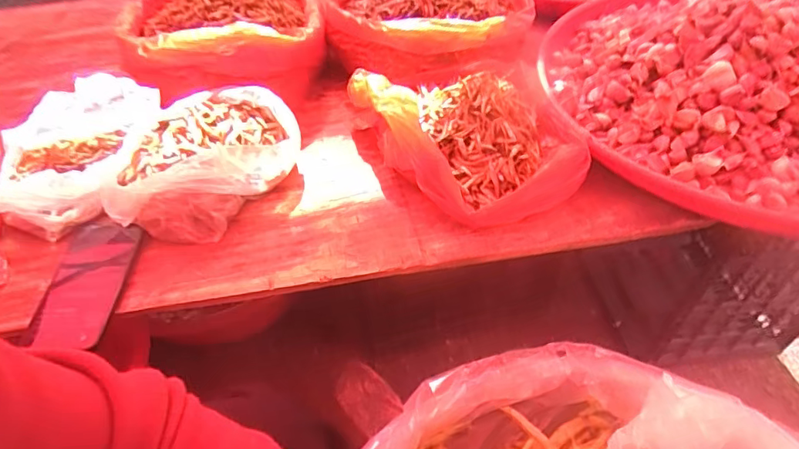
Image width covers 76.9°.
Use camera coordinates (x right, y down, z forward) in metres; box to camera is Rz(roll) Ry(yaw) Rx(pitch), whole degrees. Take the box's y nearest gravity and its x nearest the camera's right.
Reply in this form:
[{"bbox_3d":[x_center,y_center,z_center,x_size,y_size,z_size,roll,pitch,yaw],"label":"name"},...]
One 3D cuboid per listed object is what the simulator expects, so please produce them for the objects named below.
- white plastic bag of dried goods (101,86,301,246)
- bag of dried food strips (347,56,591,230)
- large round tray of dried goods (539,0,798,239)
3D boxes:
[{"bbox_3d":[-0.242,-0.079,0.645,0.215,0.077,0.213,-4,45,-1],"label":"white plastic bag of dried goods"},{"bbox_3d":[0.094,-0.125,0.661,0.236,0.091,0.287,-18,47,-15],"label":"bag of dried food strips"},{"bbox_3d":[0.505,-0.221,0.676,0.560,0.126,0.560,-1,45,1],"label":"large round tray of dried goods"}]

